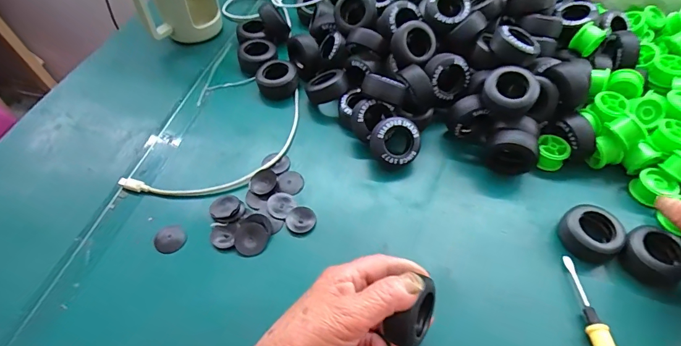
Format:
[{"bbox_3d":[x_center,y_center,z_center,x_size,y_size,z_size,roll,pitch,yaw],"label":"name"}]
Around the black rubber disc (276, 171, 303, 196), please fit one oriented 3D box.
[{"bbox_3d":[-0.049,0.009,0.387,0.025,0.005,0.029,13,54,9],"label":"black rubber disc"}]

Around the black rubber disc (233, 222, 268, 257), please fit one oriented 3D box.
[{"bbox_3d":[-0.080,0.059,0.348,0.029,0.004,0.029,1,72,-4],"label":"black rubber disc"}]

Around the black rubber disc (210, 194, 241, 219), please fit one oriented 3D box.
[{"bbox_3d":[-0.108,0.031,0.365,0.026,0.004,0.029,10,54,7],"label":"black rubber disc"}]

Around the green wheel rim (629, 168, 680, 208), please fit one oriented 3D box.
[{"bbox_3d":[0.309,0.013,0.382,0.029,0.020,0.033,-34,61,-23],"label":"green wheel rim"}]

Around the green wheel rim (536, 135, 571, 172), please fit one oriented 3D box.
[{"bbox_3d":[0.219,-0.019,0.406,0.032,0.021,0.037,29,58,20],"label":"green wheel rim"}]

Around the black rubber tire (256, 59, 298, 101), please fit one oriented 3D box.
[{"bbox_3d":[-0.076,-0.111,0.470,0.047,0.032,0.044,-8,54,-6],"label":"black rubber tire"}]

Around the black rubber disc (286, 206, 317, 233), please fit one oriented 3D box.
[{"bbox_3d":[-0.037,0.043,0.363,0.026,0.004,0.028,0,53,0],"label":"black rubber disc"}]

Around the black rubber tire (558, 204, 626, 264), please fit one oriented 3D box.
[{"bbox_3d":[0.227,0.055,0.351,0.049,0.022,0.044,17,55,11],"label":"black rubber tire"}]

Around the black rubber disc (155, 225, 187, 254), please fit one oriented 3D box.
[{"bbox_3d":[-0.152,0.058,0.346,0.025,0.004,0.025,0,53,0],"label":"black rubber disc"}]

